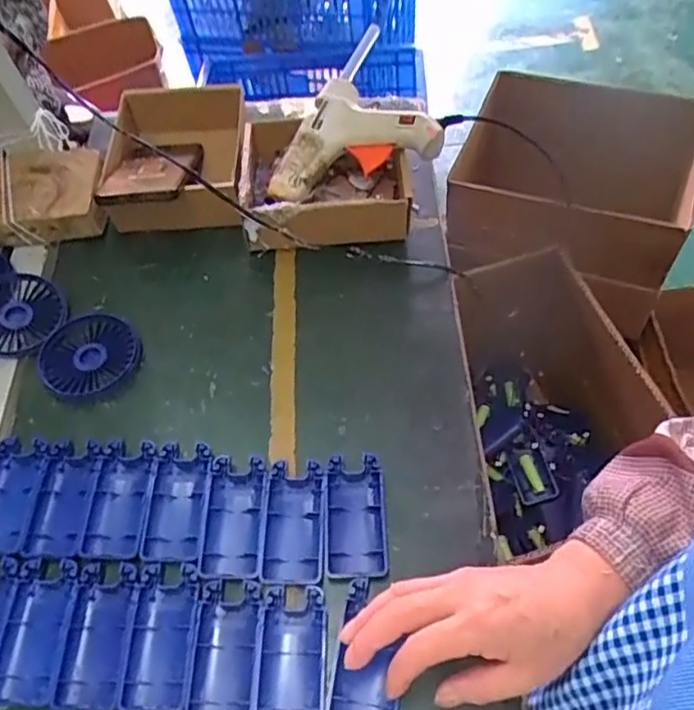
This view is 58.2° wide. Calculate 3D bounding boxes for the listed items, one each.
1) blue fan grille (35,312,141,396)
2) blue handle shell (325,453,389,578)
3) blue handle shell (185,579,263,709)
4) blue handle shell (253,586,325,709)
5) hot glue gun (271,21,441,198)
[{"bbox_3d":[-0.234,0.000,0.565,0.078,0.016,0.083,-2,57,2],"label":"blue fan grille"},{"bbox_3d":[0.006,0.122,0.474,0.043,0.014,0.091,-3,57,2],"label":"blue handle shell"},{"bbox_3d":[-0.083,0.204,0.426,0.044,0.011,0.091,-1,57,3],"label":"blue handle shell"},{"bbox_3d":[-0.037,0.208,0.423,0.044,0.010,0.092,-1,57,3],"label":"blue handle shell"},{"bbox_3d":[0.000,-0.239,0.628,0.169,0.073,0.138,-9,57,0],"label":"hot glue gun"}]

